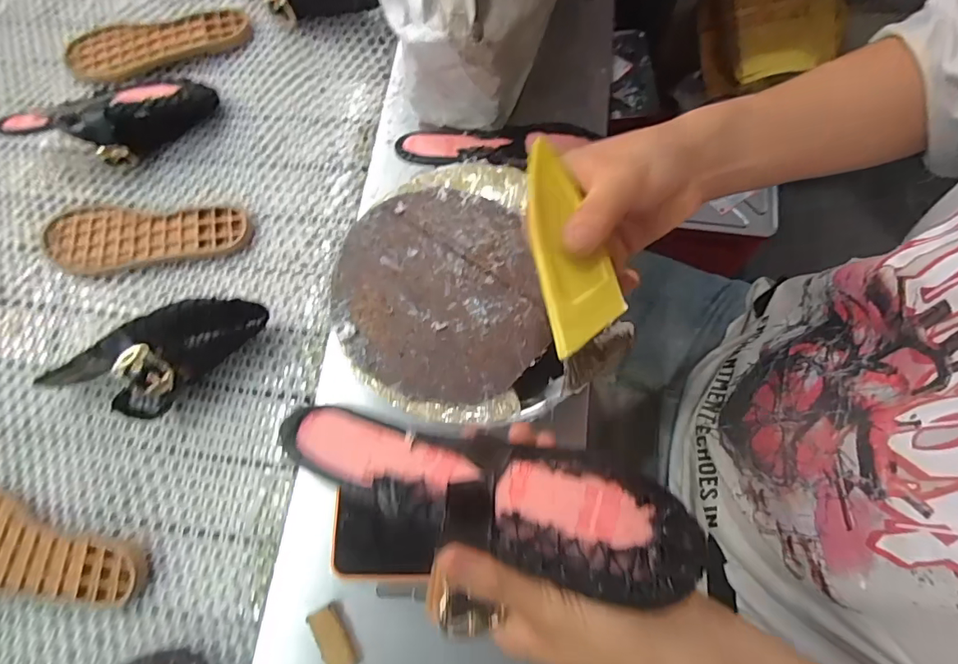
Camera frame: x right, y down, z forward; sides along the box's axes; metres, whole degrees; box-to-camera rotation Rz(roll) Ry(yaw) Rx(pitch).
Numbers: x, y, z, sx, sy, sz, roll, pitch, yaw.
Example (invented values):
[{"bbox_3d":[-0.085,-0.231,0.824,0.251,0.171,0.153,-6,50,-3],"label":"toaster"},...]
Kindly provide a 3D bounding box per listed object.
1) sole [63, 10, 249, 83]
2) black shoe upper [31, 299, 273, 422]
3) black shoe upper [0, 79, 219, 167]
[{"bbox_3d":[-0.396,-0.350,0.597,0.218,0.024,0.074,-9,72,3],"label":"sole"},{"bbox_3d":[-0.294,0.035,0.445,0.214,0.079,0.077,-21,73,-4],"label":"black shoe upper"},{"bbox_3d":[-0.403,-0.228,0.536,0.208,0.058,0.083,-15,71,1],"label":"black shoe upper"}]

